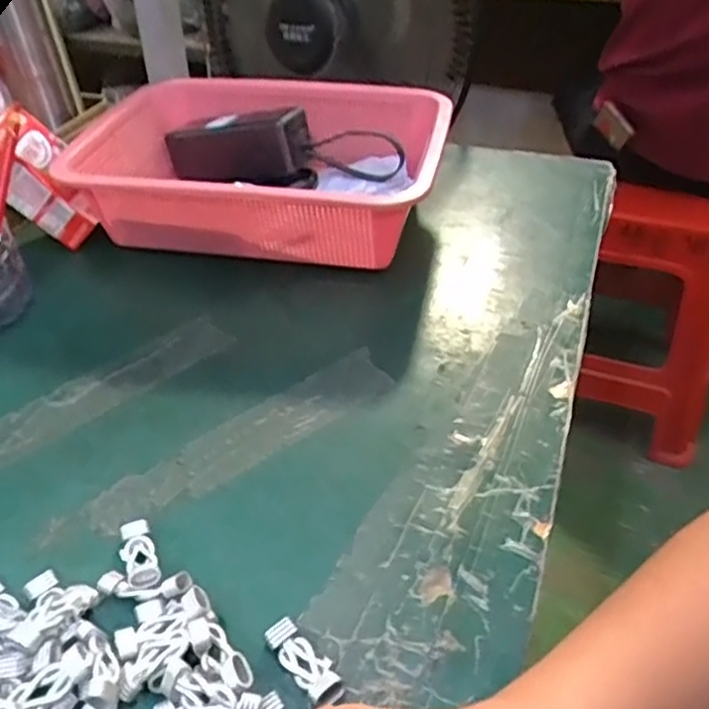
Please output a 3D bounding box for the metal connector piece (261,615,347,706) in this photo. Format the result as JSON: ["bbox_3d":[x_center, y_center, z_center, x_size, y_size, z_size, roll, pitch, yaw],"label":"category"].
[{"bbox_3d":[-0.022,0.138,0.310,0.016,0.009,0.043,-29,47,-29],"label":"metal connector piece"}]

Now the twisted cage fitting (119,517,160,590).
[{"bbox_3d":[-0.109,0.102,0.350,0.016,0.010,0.046,-18,30,-18],"label":"twisted cage fitting"}]

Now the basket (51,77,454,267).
[{"bbox_3d":[-0.070,-0.163,0.610,0.294,0.098,0.218,7,41,11],"label":"basket"}]

